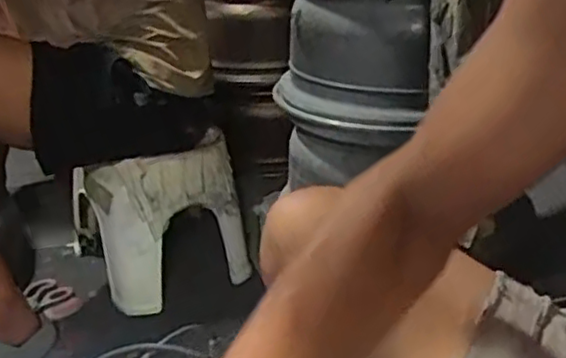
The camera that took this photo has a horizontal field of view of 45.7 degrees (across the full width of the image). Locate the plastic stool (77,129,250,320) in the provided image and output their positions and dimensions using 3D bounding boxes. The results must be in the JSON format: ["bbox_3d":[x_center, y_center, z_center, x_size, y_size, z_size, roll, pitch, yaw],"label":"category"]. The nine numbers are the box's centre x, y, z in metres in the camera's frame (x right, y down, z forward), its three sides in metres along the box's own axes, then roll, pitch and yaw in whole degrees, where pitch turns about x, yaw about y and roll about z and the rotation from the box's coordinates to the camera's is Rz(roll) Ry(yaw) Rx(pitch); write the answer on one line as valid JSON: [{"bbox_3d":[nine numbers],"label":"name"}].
[{"bbox_3d":[-0.249,0.045,1.292,0.267,0.255,0.271,-14,26,-29],"label":"plastic stool"}]

